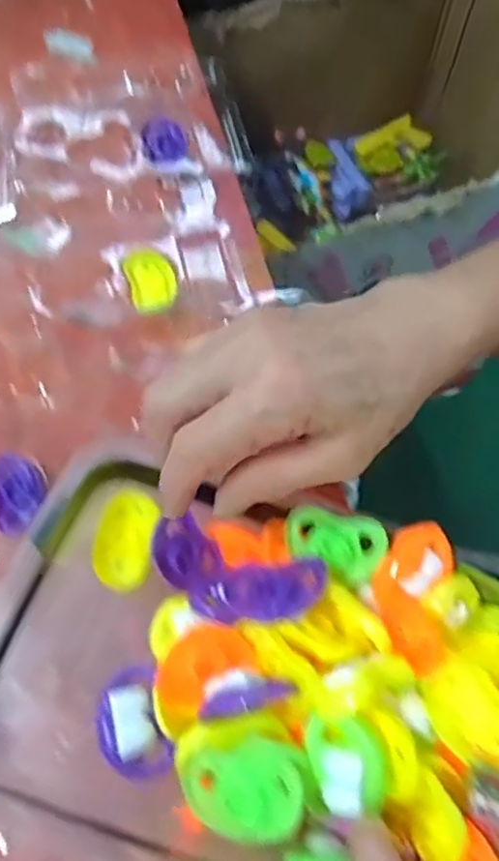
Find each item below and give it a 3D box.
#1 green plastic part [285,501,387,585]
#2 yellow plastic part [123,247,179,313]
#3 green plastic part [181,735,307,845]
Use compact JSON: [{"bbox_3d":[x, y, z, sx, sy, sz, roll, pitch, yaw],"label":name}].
[{"bbox_3d":[0.040,0.050,0.267,0.046,0.005,0.028,20,67,7],"label":"green plastic part"},{"bbox_3d":[-0.070,-0.110,0.412,0.033,0.006,0.057,-19,69,-8],"label":"yellow plastic part"},{"bbox_3d":[-0.002,0.135,0.216,0.044,0.014,0.033,3,66,0],"label":"green plastic part"}]

